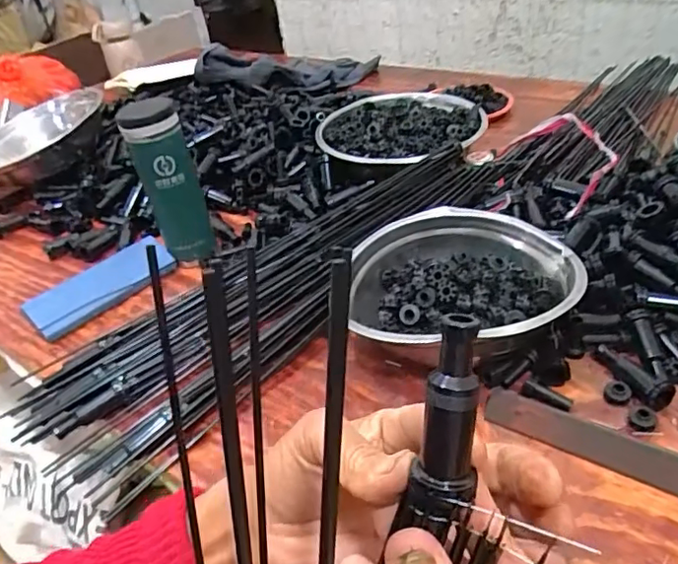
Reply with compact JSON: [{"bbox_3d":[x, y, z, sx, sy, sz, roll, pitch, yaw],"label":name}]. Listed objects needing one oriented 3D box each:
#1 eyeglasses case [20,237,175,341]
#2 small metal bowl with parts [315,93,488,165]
[{"bbox_3d":[-0.267,0.002,0.651,0.162,0.027,0.068,-33,43,-30],"label":"eyeglasses case"},{"bbox_3d":[0.087,-0.207,0.788,0.216,0.040,0.212,-5,36,4],"label":"small metal bowl with parts"}]

